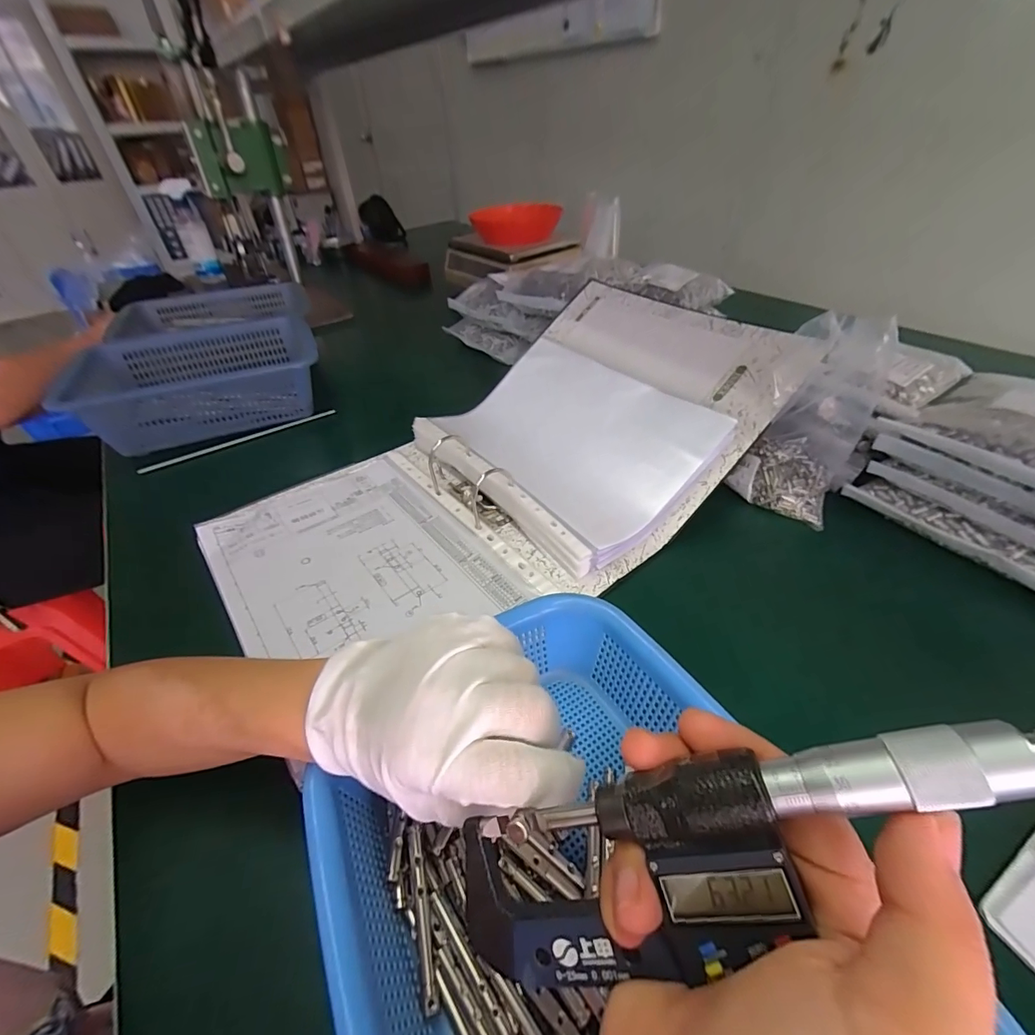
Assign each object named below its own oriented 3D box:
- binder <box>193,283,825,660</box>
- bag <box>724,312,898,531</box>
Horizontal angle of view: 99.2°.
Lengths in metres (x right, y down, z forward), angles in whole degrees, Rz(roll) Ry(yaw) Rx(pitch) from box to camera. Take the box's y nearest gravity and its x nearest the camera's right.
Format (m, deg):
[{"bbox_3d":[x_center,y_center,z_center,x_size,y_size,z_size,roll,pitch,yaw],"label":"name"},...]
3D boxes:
[{"bbox_3d":[-0.009,-0.077,0.482,0.606,0.133,0.335,-28,47,-26],"label":"binder"},{"bbox_3d":[0.316,-0.100,0.466,0.097,0.203,0.072,28,15,30],"label":"bag"}]

